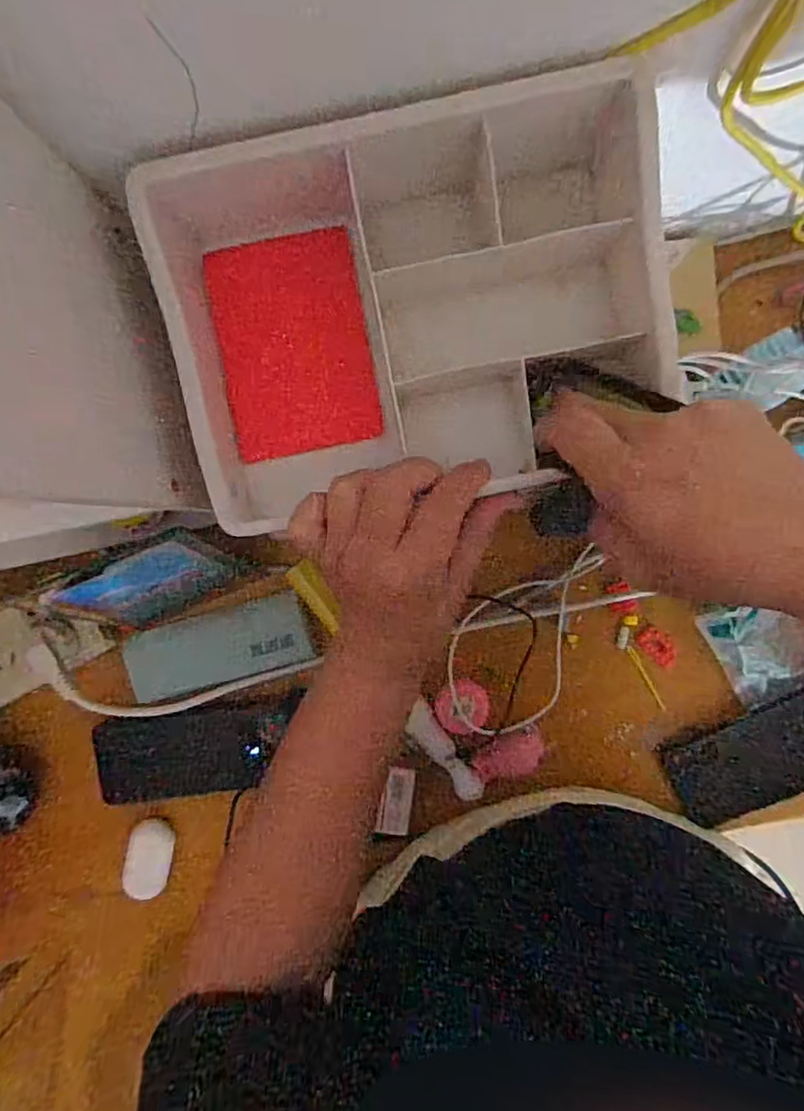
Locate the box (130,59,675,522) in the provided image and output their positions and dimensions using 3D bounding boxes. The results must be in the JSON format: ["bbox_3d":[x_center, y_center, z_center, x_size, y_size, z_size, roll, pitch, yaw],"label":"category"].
[{"bbox_3d":[0.009,-0.119,0.303,0.225,0.065,0.174,-9,92,2],"label":"box"}]

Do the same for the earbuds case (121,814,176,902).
[{"bbox_3d":[-0.224,0.269,0.545,0.037,0.020,0.066,5,93,2],"label":"earbuds case"}]

